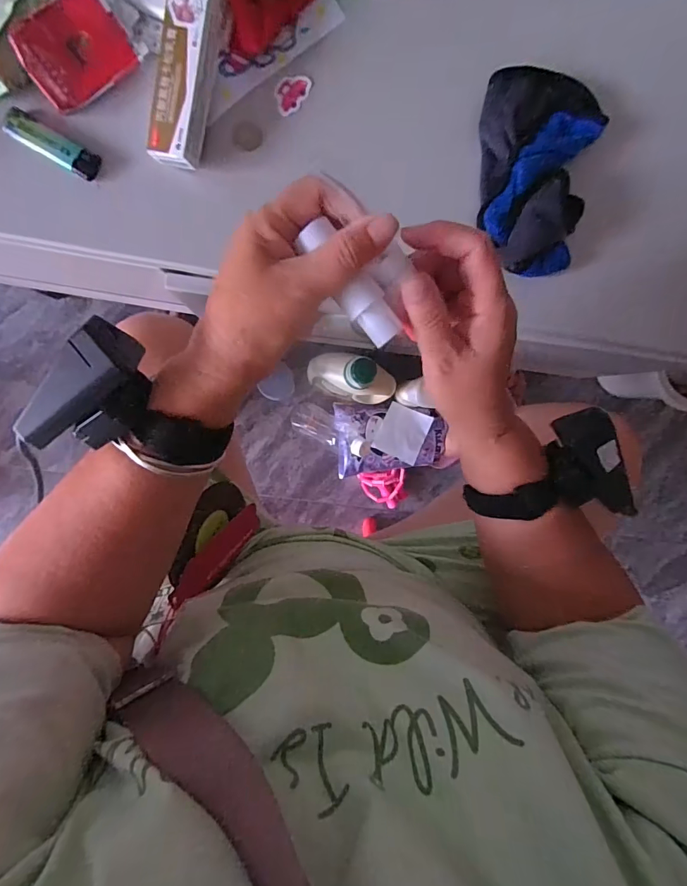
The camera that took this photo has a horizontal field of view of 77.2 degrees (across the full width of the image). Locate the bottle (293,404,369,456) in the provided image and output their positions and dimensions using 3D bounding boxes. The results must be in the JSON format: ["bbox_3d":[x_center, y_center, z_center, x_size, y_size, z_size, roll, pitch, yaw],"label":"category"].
[{"bbox_3d":[-0.022,-0.020,0.737,0.176,0.056,0.052,31,90,36],"label":"bottle"}]

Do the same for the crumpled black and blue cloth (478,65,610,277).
[{"bbox_3d":[0.167,-0.238,0.380,0.103,0.027,0.159,10,93,-8],"label":"crumpled black and blue cloth"}]

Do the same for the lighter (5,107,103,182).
[{"bbox_3d":[-0.240,-0.244,0.353,0.072,0.012,0.024,27,91,-8],"label":"lighter"}]

